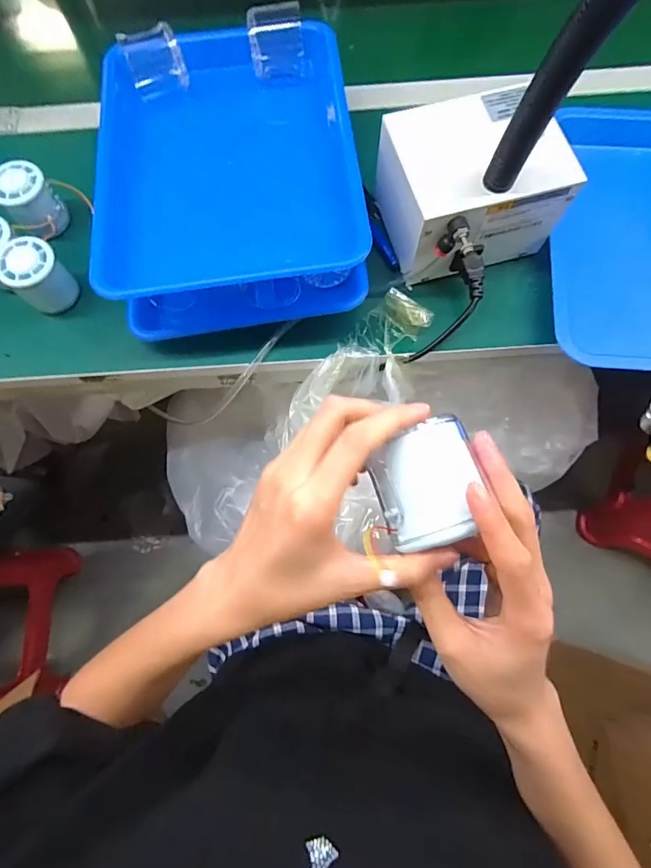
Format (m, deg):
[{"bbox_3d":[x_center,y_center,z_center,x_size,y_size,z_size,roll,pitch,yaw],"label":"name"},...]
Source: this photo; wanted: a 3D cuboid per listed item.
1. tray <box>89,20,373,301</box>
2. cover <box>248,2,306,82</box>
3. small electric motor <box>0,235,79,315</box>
[{"bbox_3d":[-0.100,-0.287,0.443,0.251,0.041,0.334,-6,74,0],"label":"tray"},{"bbox_3d":[-0.052,-0.416,0.464,0.059,0.049,0.043,-7,74,-1],"label":"cover"},{"bbox_3d":[-0.304,-0.167,0.458,0.056,0.054,0.055,36,78,11],"label":"small electric motor"}]

